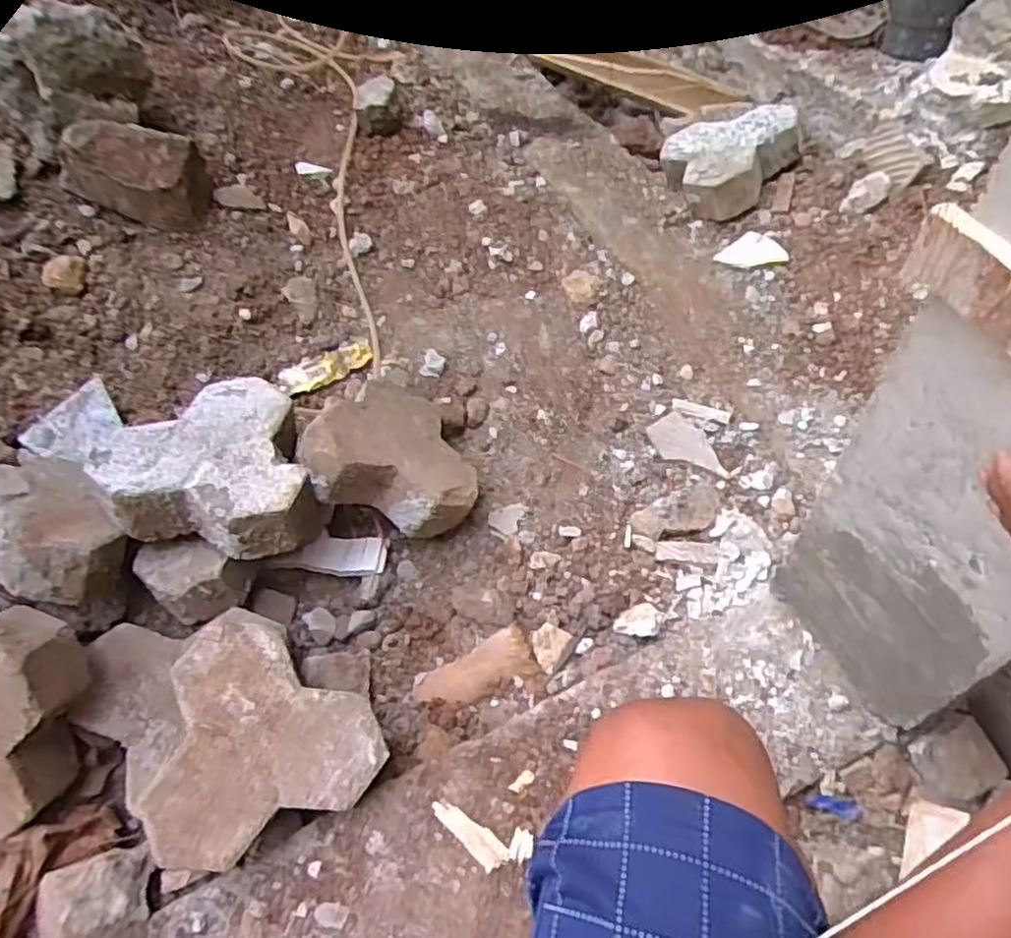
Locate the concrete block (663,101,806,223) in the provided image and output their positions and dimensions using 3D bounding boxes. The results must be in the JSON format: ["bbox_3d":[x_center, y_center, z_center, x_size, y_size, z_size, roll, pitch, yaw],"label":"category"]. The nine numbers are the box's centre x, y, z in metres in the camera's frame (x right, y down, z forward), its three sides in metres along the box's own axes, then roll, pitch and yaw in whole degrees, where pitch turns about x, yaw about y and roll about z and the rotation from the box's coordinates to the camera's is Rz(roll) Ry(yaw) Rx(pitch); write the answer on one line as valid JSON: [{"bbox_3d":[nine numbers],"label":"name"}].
[{"bbox_3d":[0.347,-0.466,1.071,0.189,0.081,0.197,-8,56,0],"label":"concrete block"}]

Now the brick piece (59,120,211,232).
[{"bbox_3d":[-0.534,-0.425,1.024,0.191,0.134,0.132,-26,58,-12],"label":"brick piece"}]

